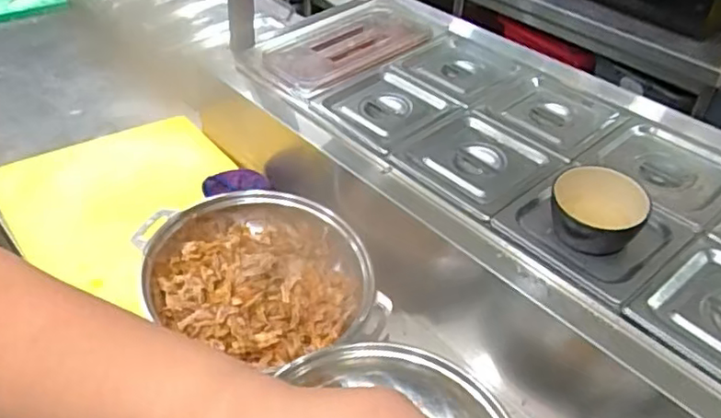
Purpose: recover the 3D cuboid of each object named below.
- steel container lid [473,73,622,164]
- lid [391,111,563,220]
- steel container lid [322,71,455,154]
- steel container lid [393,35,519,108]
[{"bbox_3d":[0.272,-0.146,0.916,0.165,0.023,0.184,-25,47,-33],"label":"steel container lid"},{"bbox_3d":[0.158,-0.066,0.830,0.164,0.022,0.173,-25,47,-33],"label":"lid"},{"bbox_3d":[0.040,-0.149,0.924,0.163,0.022,0.156,-26,47,-33],"label":"steel container lid"},{"bbox_3d":[0.159,-0.228,1.005,0.160,0.019,0.165,-28,49,-35],"label":"steel container lid"}]

